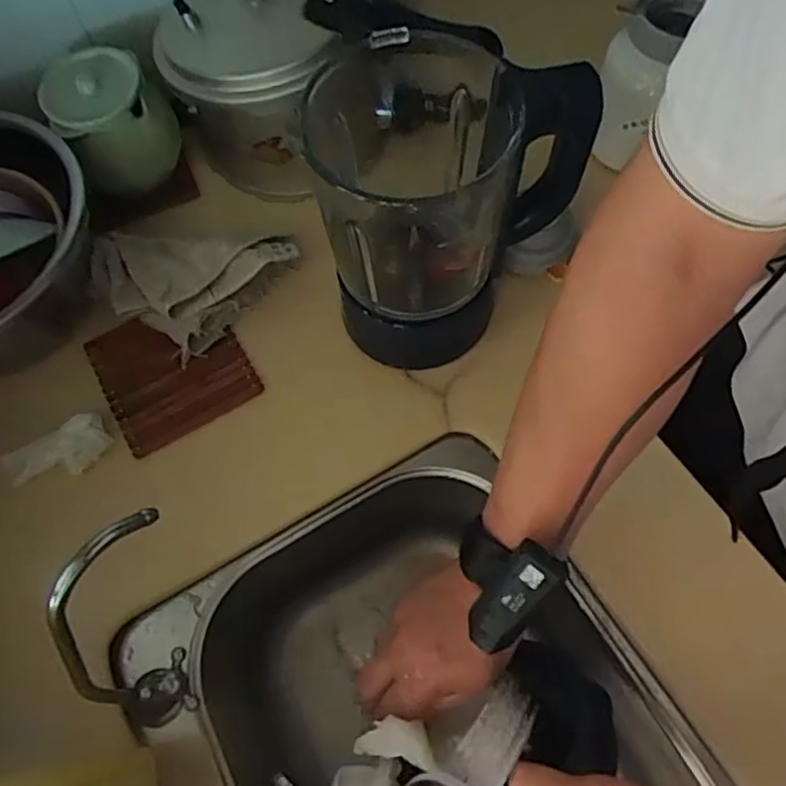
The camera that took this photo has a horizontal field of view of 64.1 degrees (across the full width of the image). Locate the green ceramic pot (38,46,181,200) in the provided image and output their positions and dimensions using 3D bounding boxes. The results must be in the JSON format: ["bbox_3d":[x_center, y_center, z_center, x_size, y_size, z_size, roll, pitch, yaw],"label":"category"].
[{"bbox_3d":[-0.281,-0.278,0.642,0.106,0.106,0.098,-1,66,2],"label":"green ceramic pot"}]

